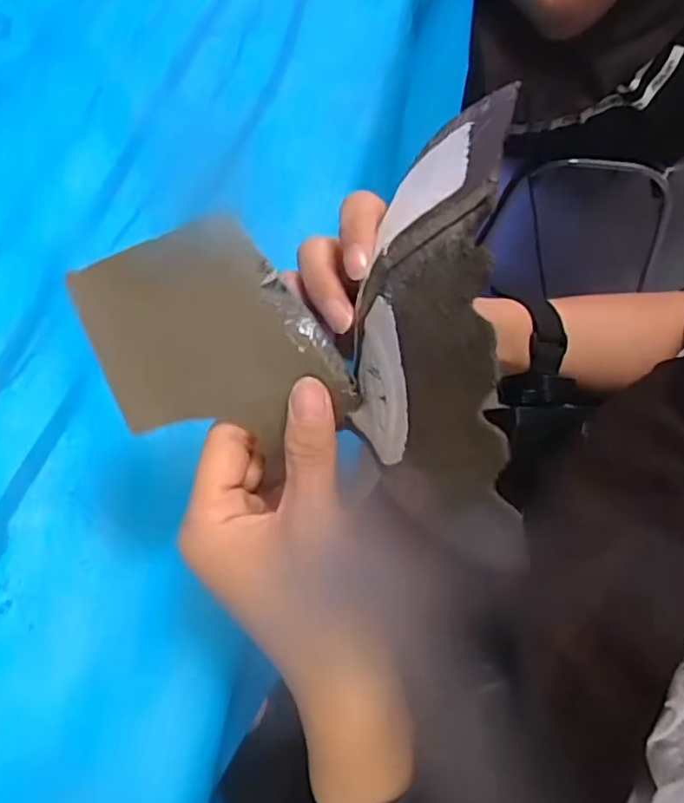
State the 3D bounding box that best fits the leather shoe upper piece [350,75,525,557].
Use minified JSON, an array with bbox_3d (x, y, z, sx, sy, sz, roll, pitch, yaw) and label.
[{"bbox_3d":[0.036,-0.028,0.239,0.035,0.086,0.164,0,83,-31],"label":"leather shoe upper piece"}]

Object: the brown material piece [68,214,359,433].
[{"bbox_3d":[-0.053,-0.027,0.258,0.091,0.013,0.091,-20,102,2],"label":"brown material piece"}]

